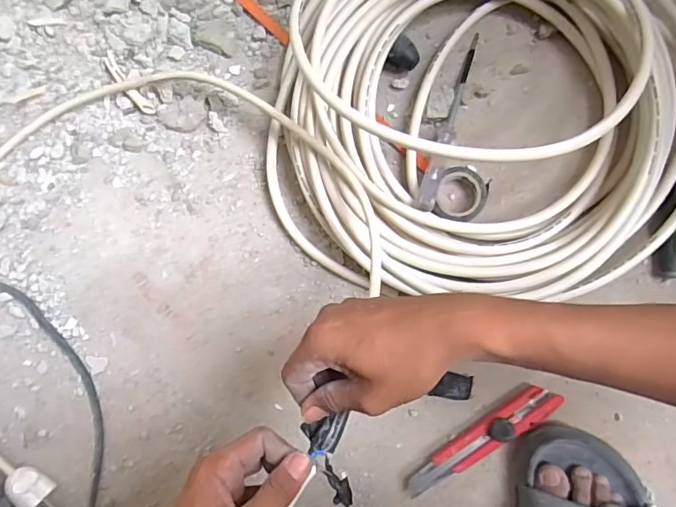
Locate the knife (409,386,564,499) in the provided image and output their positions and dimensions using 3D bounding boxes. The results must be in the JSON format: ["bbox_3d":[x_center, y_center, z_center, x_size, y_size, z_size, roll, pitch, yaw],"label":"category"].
[{"bbox_3d":[0.138,0.178,0.478,0.163,0.019,0.030,-34,82,2],"label":"knife"}]

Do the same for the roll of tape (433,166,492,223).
[{"bbox_3d":[0.122,-0.058,0.496,0.048,0.026,0.059,15,86,7],"label":"roll of tape"}]

